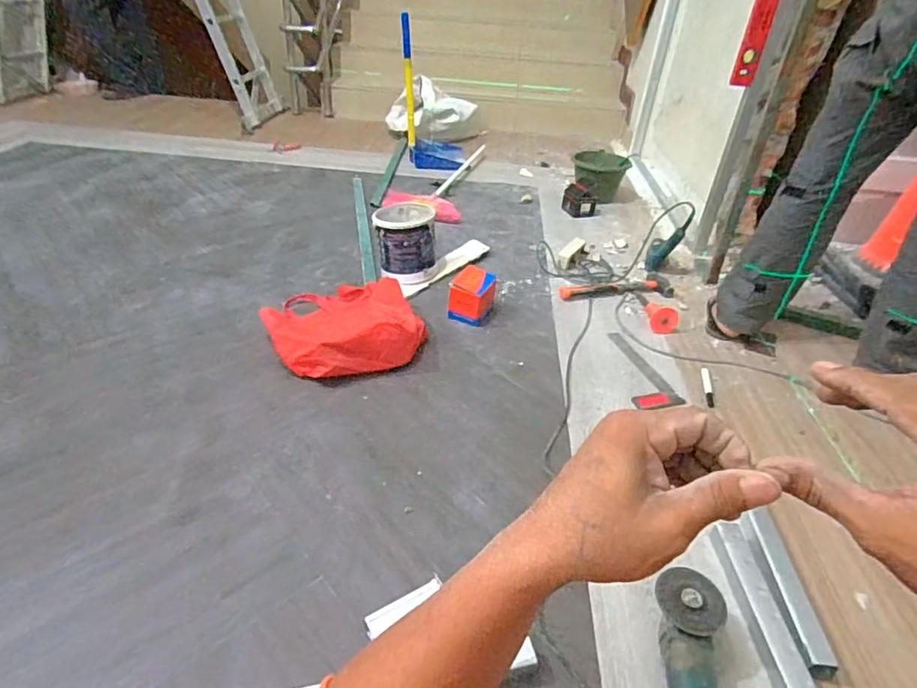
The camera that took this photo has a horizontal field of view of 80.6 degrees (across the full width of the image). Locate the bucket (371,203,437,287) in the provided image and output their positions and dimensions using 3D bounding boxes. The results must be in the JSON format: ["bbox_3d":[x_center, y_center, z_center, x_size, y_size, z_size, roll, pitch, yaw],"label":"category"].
[{"bbox_3d":[-0.160,-0.300,1.636,0.183,0.185,0.217,0,39,-6],"label":"bucket"}]

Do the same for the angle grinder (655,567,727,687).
[{"bbox_3d":[0.312,0.448,0.733,0.094,0.070,0.271,12,39,10],"label":"angle grinder"}]

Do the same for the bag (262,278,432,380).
[{"bbox_3d":[-0.294,-0.068,1.379,0.365,0.115,0.382,-15,42,-22],"label":"bag"}]

